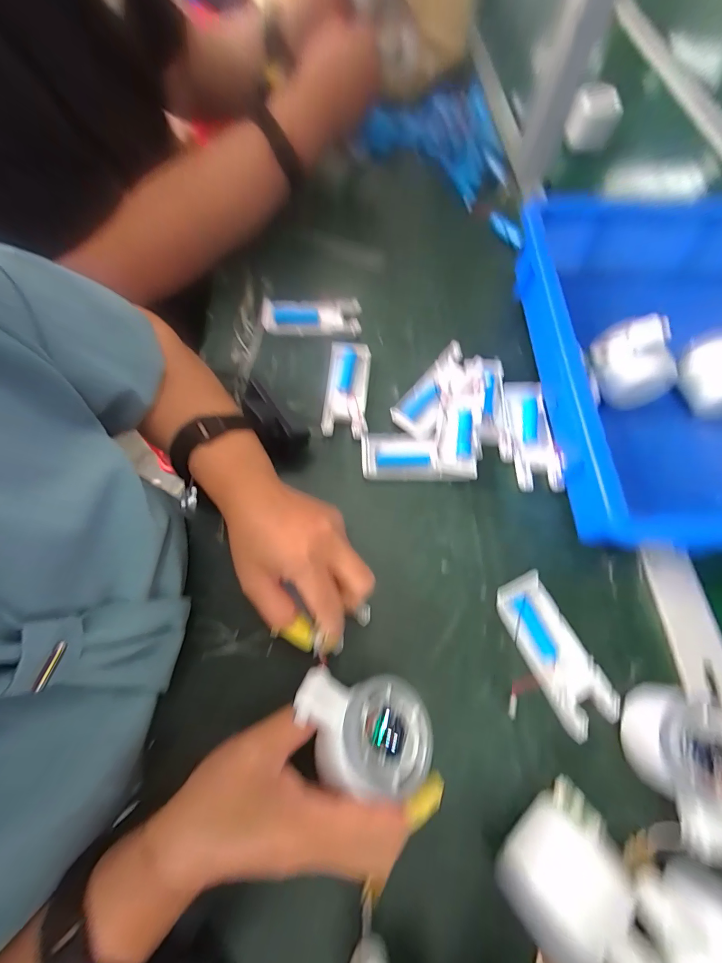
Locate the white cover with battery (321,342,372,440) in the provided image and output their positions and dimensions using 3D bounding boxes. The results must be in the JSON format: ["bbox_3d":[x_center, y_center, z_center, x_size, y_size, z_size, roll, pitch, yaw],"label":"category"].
[{"bbox_3d":[-0.014,-0.096,0.377,0.042,0.014,0.108,3,67,1],"label":"white cover with battery"}]

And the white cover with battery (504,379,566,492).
[{"bbox_3d":[0.169,-0.046,0.364,0.042,0.018,0.116,2,67,0],"label":"white cover with battery"}]

